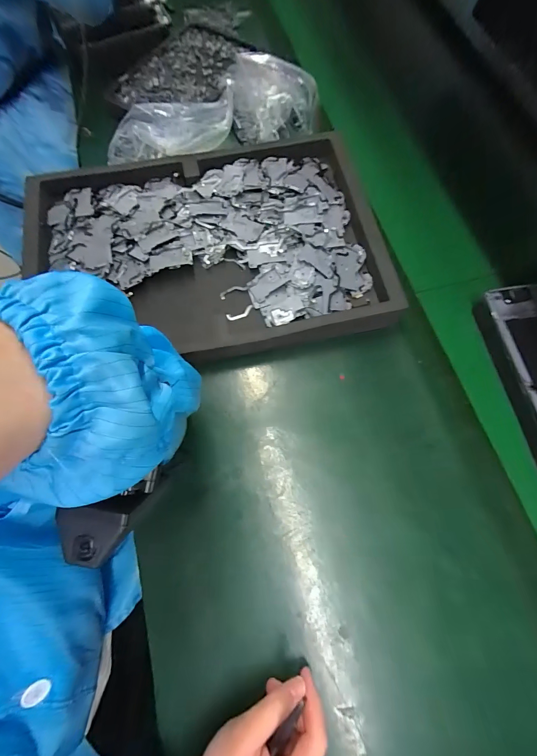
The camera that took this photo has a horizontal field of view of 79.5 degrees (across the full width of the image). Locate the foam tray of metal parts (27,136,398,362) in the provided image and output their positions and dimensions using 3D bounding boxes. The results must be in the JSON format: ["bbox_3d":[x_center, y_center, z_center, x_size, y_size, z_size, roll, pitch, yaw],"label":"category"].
[{"bbox_3d":[-0.077,-0.162,0.410,0.434,0.037,0.300,-10,72,-4],"label":"foam tray of metal parts"}]

